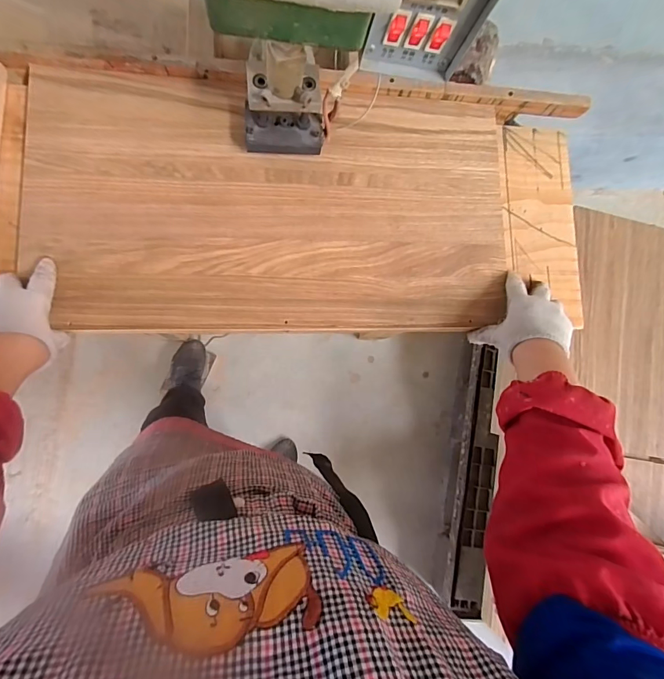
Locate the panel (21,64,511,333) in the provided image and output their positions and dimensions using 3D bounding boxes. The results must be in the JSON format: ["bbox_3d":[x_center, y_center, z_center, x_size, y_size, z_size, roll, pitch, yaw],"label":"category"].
[{"bbox_3d":[-0.061,-0.172,0.513,0.612,0.022,0.320,0,84,-7],"label":"panel"}]

